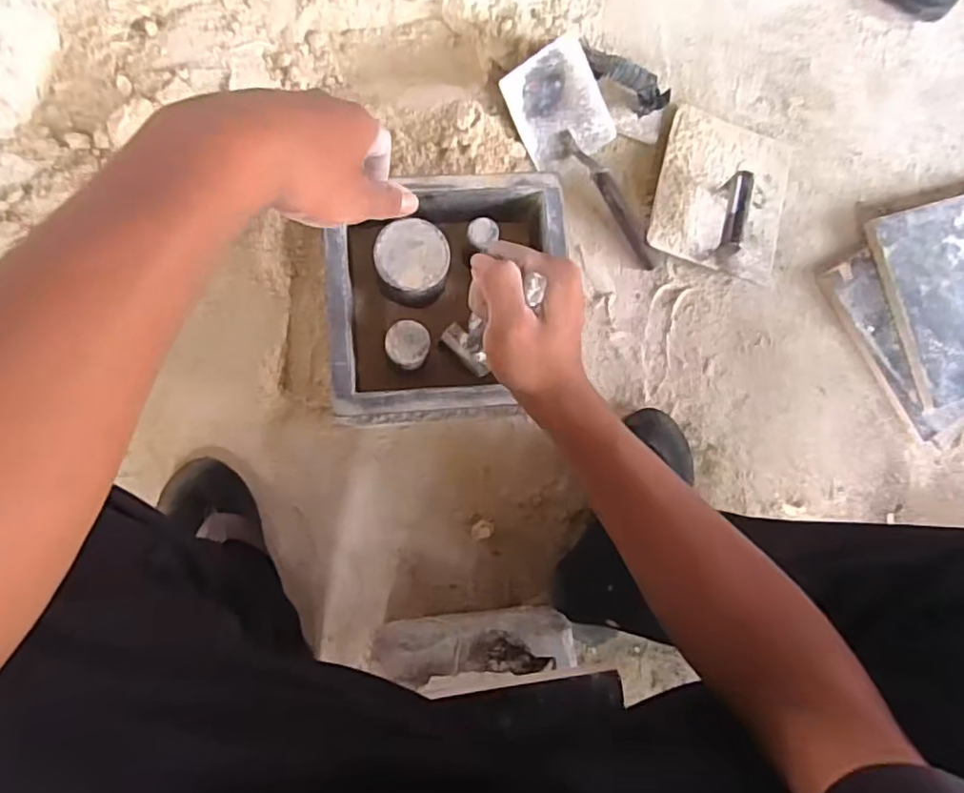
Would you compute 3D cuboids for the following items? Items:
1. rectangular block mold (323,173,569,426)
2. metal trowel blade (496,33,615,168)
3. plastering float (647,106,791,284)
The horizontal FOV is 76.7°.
[{"bbox_3d":[-0.038,-0.097,0.651,0.230,0.109,0.238,-1,84,-6],"label":"rectangular block mold"},{"bbox_3d":[0.094,-0.345,0.730,0.109,0.010,0.127,-33,121,-1],"label":"metal trowel blade"},{"bbox_3d":[0.306,-0.255,0.746,0.168,0.067,0.196,16,82,-3],"label":"plastering float"}]

